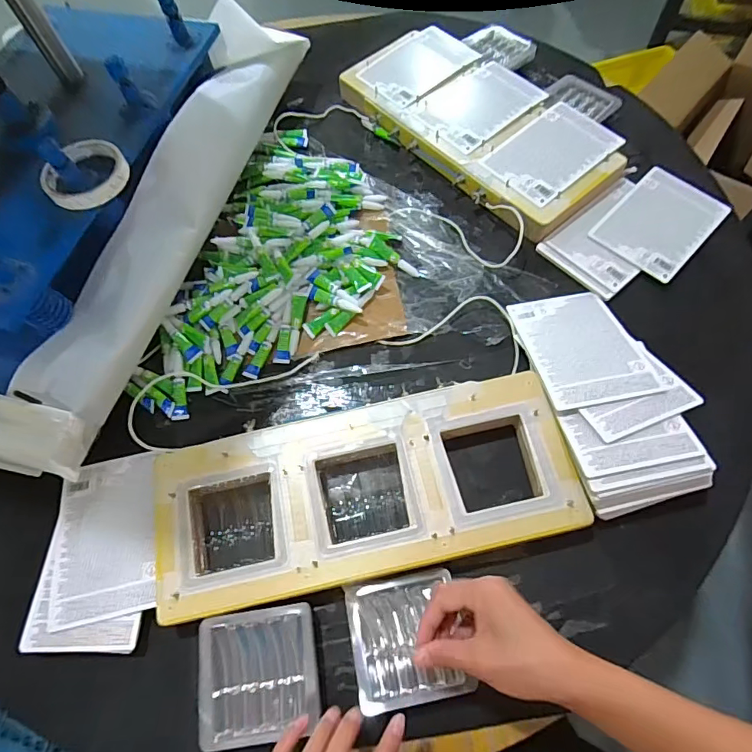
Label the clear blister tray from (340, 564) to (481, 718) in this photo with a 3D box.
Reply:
[{"bbox_3d":[0.027,0.240,0.435,0.098,0.016,0.103,-10,68,-1],"label":"clear blister tray"}]

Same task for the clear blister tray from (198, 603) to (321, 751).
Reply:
[{"bbox_3d":[-0.106,0.271,0.432,0.104,0.017,0.103,-10,68,-1],"label":"clear blister tray"}]

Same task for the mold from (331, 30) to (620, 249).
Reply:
[{"bbox_3d":[0.146,-0.381,0.700,0.213,0.039,0.426,-41,69,-14],"label":"mold"}]

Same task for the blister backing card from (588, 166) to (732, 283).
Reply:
[{"bbox_3d":[0.378,-0.206,0.627,0.117,0.006,0.168,41,74,20],"label":"blister backing card"}]

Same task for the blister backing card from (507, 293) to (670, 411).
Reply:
[{"bbox_3d":[0.232,-0.036,0.539,0.115,0.004,0.162,-11,50,-1],"label":"blister backing card"}]

